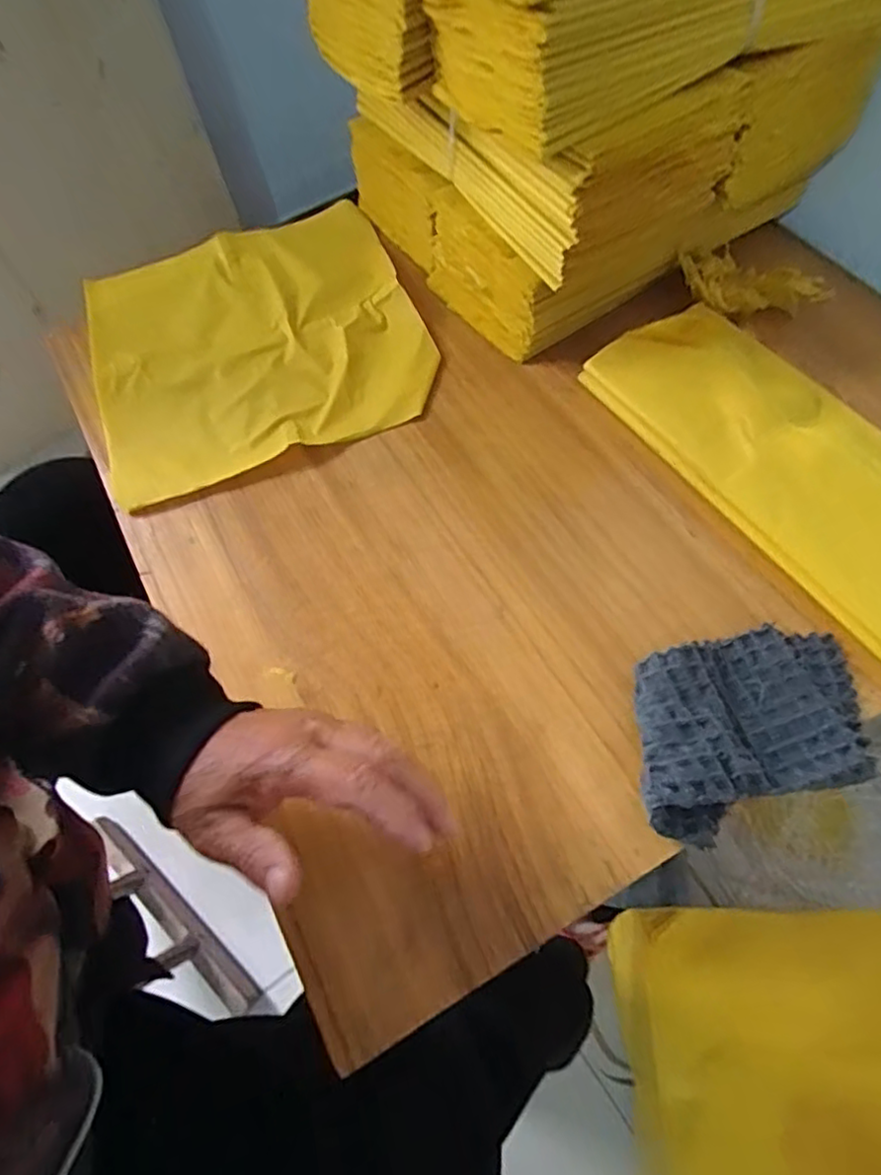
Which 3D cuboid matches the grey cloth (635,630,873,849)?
[{"bbox_3d":[0.185,0.079,0.388,0.156,0.026,0.104,-17,62,-4],"label":"grey cloth"}]

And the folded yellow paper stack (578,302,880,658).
[{"bbox_3d":[0.248,-0.092,0.465,0.131,0.033,0.321,-30,64,-11],"label":"folded yellow paper stack"}]

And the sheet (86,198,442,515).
[{"bbox_3d":[-0.174,-0.232,0.592,0.294,0.031,0.305,-20,64,-7],"label":"sheet"}]

